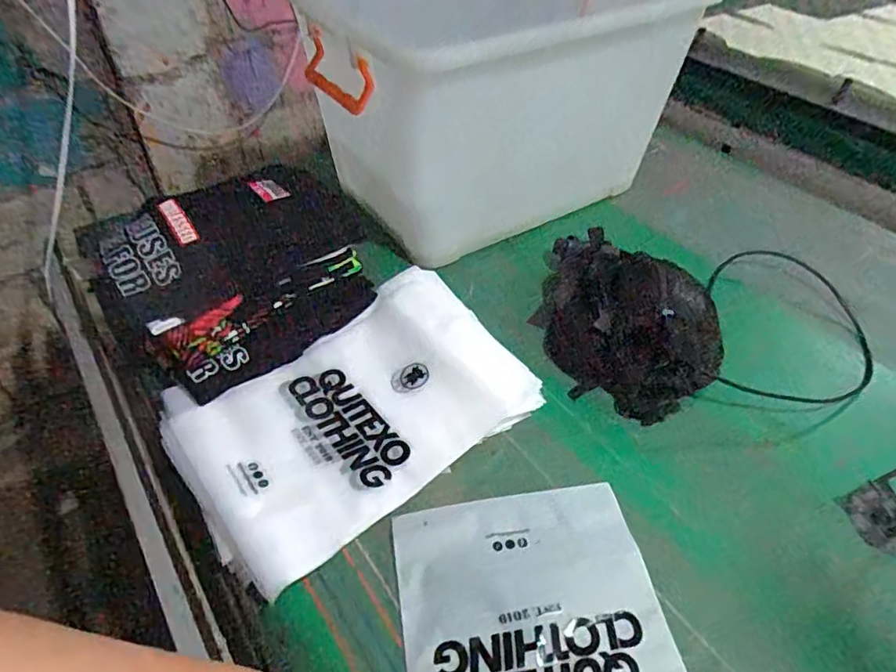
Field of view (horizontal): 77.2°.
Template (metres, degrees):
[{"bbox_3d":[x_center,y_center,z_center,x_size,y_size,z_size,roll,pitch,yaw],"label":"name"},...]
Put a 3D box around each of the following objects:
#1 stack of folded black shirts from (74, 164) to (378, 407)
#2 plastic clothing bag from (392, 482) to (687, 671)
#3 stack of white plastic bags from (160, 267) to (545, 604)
[{"bbox_3d":[-0.270,-0.085,0.740,0.323,0.159,0.217,-28,51,-25],"label":"stack of folded black shirts"},{"bbox_3d":[0.088,0.281,0.502,0.244,0.049,0.321,-7,46,-7],"label":"plastic clothing bag"},{"bbox_3d":[-0.115,0.083,0.683,0.395,0.060,0.286,-30,52,-26],"label":"stack of white plastic bags"}]

